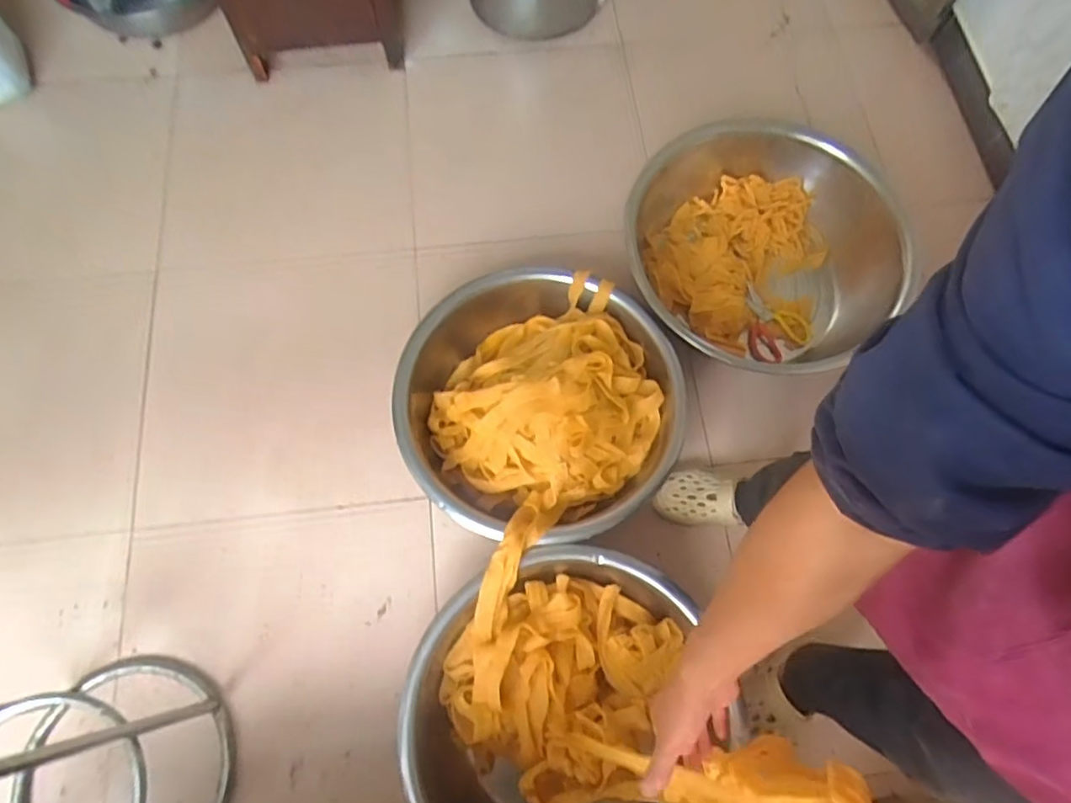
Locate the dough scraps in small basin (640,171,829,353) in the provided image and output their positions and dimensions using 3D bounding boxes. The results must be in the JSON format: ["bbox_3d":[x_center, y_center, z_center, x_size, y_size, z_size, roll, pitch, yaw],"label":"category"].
[{"bbox_3d":[0.448,-0.326,1.391,0.372,0.112,0.371,0,71,-1],"label":"dough scraps in small basin"}]

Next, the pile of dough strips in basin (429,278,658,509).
[{"bbox_3d":[0.015,-0.008,1.187,0.426,0.169,0.389,0,71,-1],"label":"pile of dough strips in basin"}]

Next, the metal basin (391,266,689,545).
[{"bbox_3d":[-0.003,-0.009,1.211,0.548,0.206,0.522,0,71,-1],"label":"metal basin"}]

